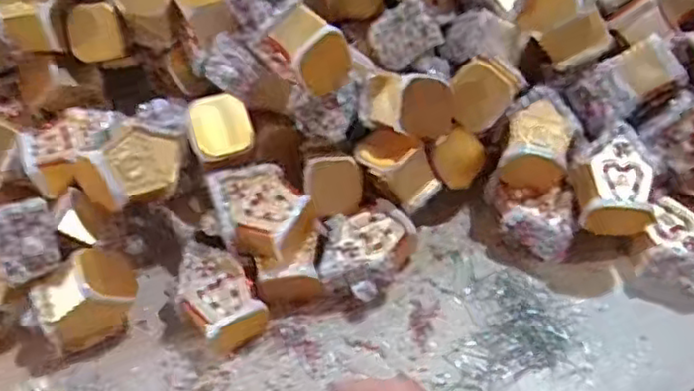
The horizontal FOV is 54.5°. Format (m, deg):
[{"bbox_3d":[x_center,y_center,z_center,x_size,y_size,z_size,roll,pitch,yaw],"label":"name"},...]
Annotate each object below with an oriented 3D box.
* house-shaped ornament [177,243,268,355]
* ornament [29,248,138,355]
[{"bbox_3d":[-0.104,0.081,0.539,0.054,0.044,0.082,-34,61,-20],"label":"house-shaped ornament"},{"bbox_3d":[-0.201,0.083,0.521,0.078,0.075,0.050,-25,58,-15],"label":"ornament"}]

